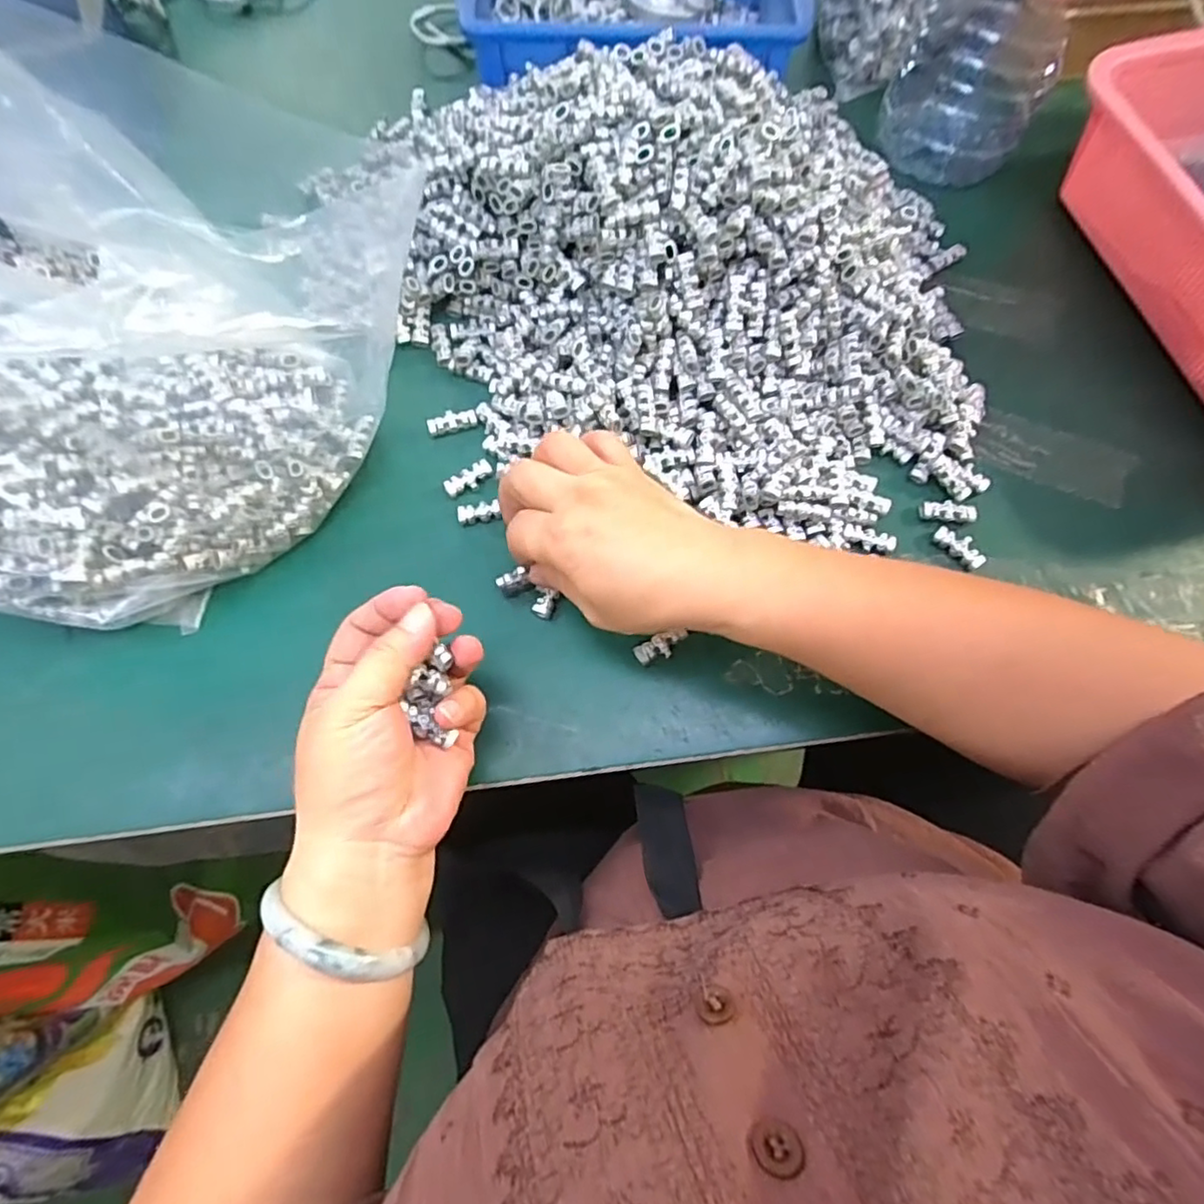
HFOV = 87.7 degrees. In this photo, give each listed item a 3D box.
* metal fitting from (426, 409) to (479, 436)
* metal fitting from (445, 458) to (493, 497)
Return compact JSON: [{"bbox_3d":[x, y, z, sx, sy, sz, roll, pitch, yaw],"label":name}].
[{"bbox_3d":[-0.093,-0.113,0.389,0.030,0.006,0.014,-16,71,-8],"label":"metal fitting"},{"bbox_3d":[-0.079,-0.074,0.373,0.030,0.004,0.012,-35,75,-14],"label":"metal fitting"}]

